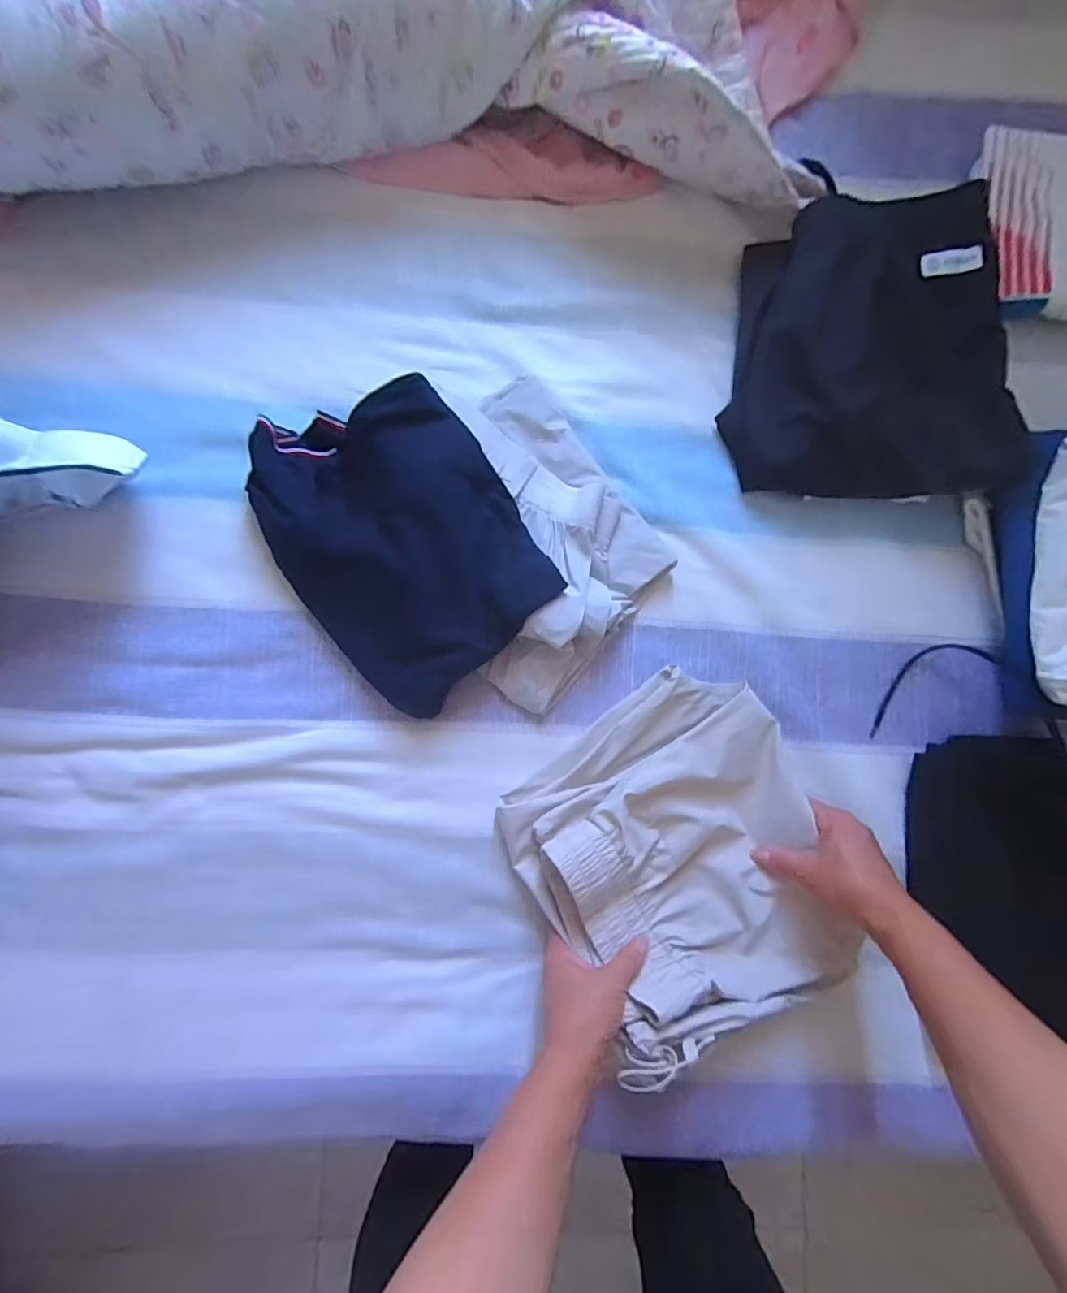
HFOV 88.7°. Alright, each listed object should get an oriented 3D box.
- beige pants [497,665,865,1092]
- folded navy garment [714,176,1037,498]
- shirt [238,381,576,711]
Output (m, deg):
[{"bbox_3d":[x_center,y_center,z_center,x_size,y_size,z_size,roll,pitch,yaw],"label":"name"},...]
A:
[{"bbox_3d":[0.135,0.186,0.465,0.258,0.065,0.282,-31,86,-7],"label":"beige pants"},{"bbox_3d":[0.330,-0.286,0.535,0.265,0.067,0.271,2,96,4],"label":"folded navy garment"},{"bbox_3d":[-0.123,-0.103,0.491,0.207,0.070,0.289,-37,87,-7],"label":"shirt"}]

